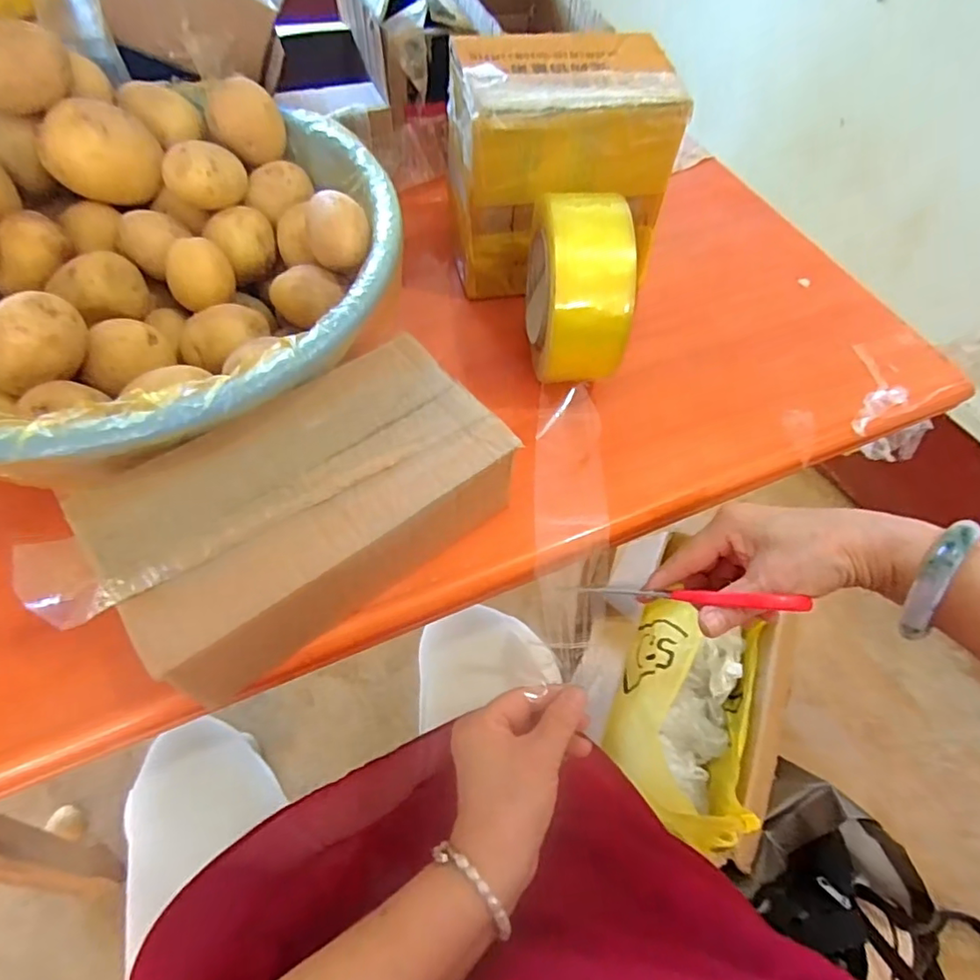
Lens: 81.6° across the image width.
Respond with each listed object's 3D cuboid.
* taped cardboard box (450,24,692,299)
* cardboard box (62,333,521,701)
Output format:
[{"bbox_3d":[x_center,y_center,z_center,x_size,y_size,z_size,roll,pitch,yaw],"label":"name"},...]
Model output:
[{"bbox_3d":[0.049,-0.246,0.456,0.165,0.156,0.115,-3,60,-6],"label":"taped cardboard box"},{"bbox_3d":[-0.094,0.011,0.324,0.209,0.073,0.122,-32,67,-21],"label":"cardboard box"}]

